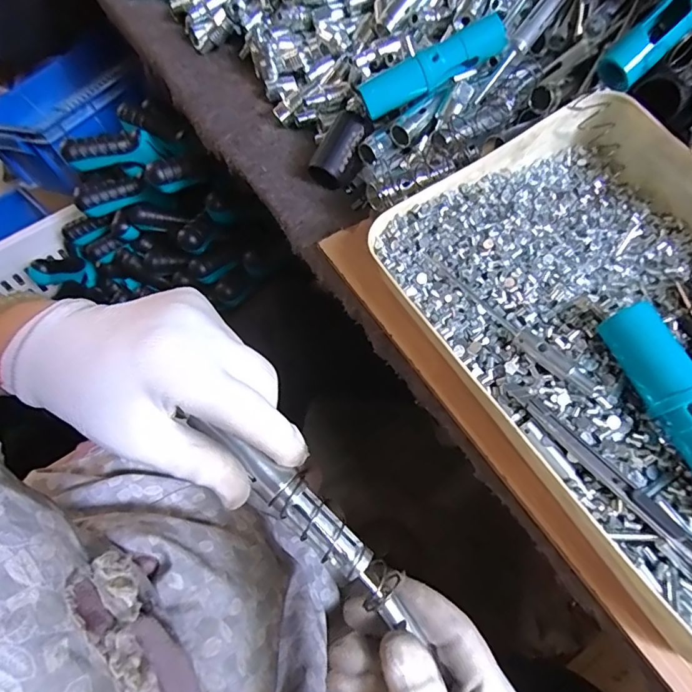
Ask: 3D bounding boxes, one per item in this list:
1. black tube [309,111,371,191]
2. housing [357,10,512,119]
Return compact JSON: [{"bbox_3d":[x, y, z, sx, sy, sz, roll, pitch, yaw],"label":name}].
[{"bbox_3d":[-0.003,-0.176,0.425,0.037,0.031,0.062,24,85,15],"label":"black tube"},{"bbox_3d":[0.071,-0.228,0.386,0.121,0.027,0.023,-25,60,8],"label":"housing"}]

